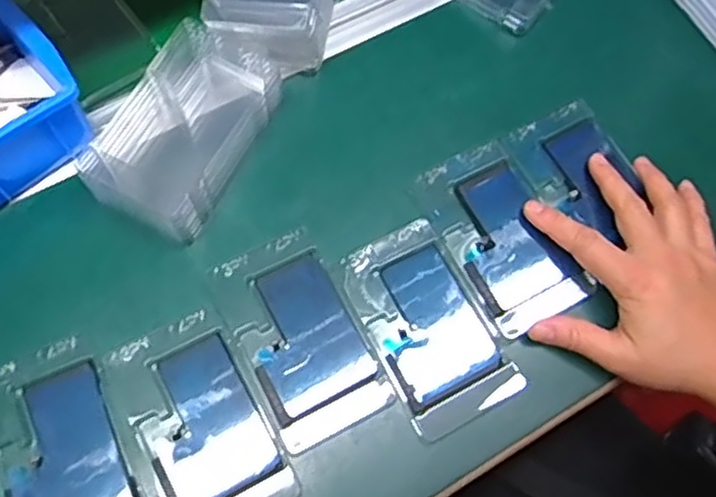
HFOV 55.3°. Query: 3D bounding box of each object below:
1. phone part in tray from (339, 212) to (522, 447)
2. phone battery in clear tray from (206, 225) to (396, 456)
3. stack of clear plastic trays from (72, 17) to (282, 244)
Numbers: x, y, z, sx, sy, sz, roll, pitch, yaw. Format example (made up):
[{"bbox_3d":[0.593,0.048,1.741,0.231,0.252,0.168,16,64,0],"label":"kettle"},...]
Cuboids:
[{"bbox_3d":[0.043,0.048,0.435,0.070,0.009,0.126,-27,75,-11],"label":"phone part in tray"},{"bbox_3d":[-0.036,0.053,0.425,0.074,0.007,0.126,-26,78,-11],"label":"phone battery in clear tray"},{"bbox_3d":[-0.115,-0.077,0.453,0.084,0.053,0.132,27,69,7],"label":"stack of clear plastic trays"}]

